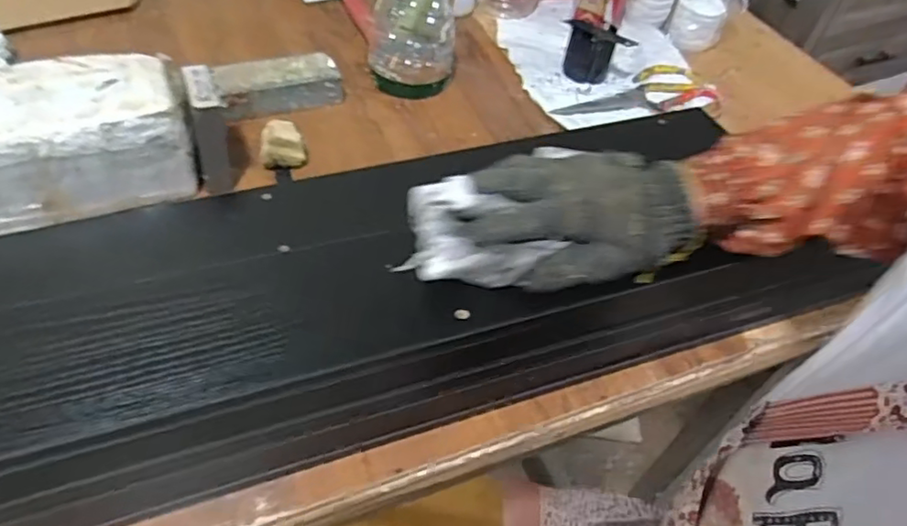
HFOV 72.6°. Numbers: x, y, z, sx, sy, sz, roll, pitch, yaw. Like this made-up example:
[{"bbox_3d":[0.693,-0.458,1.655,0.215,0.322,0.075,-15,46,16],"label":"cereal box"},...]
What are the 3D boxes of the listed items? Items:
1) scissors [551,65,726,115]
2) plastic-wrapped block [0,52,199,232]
[{"bbox_3d":[0.236,-0.216,0.801,0.245,0.019,0.080,-20,54,-23],"label":"scissors"},{"bbox_3d":[-0.358,-0.104,0.545,0.243,0.106,0.104,-14,52,-19],"label":"plastic-wrapped block"}]

